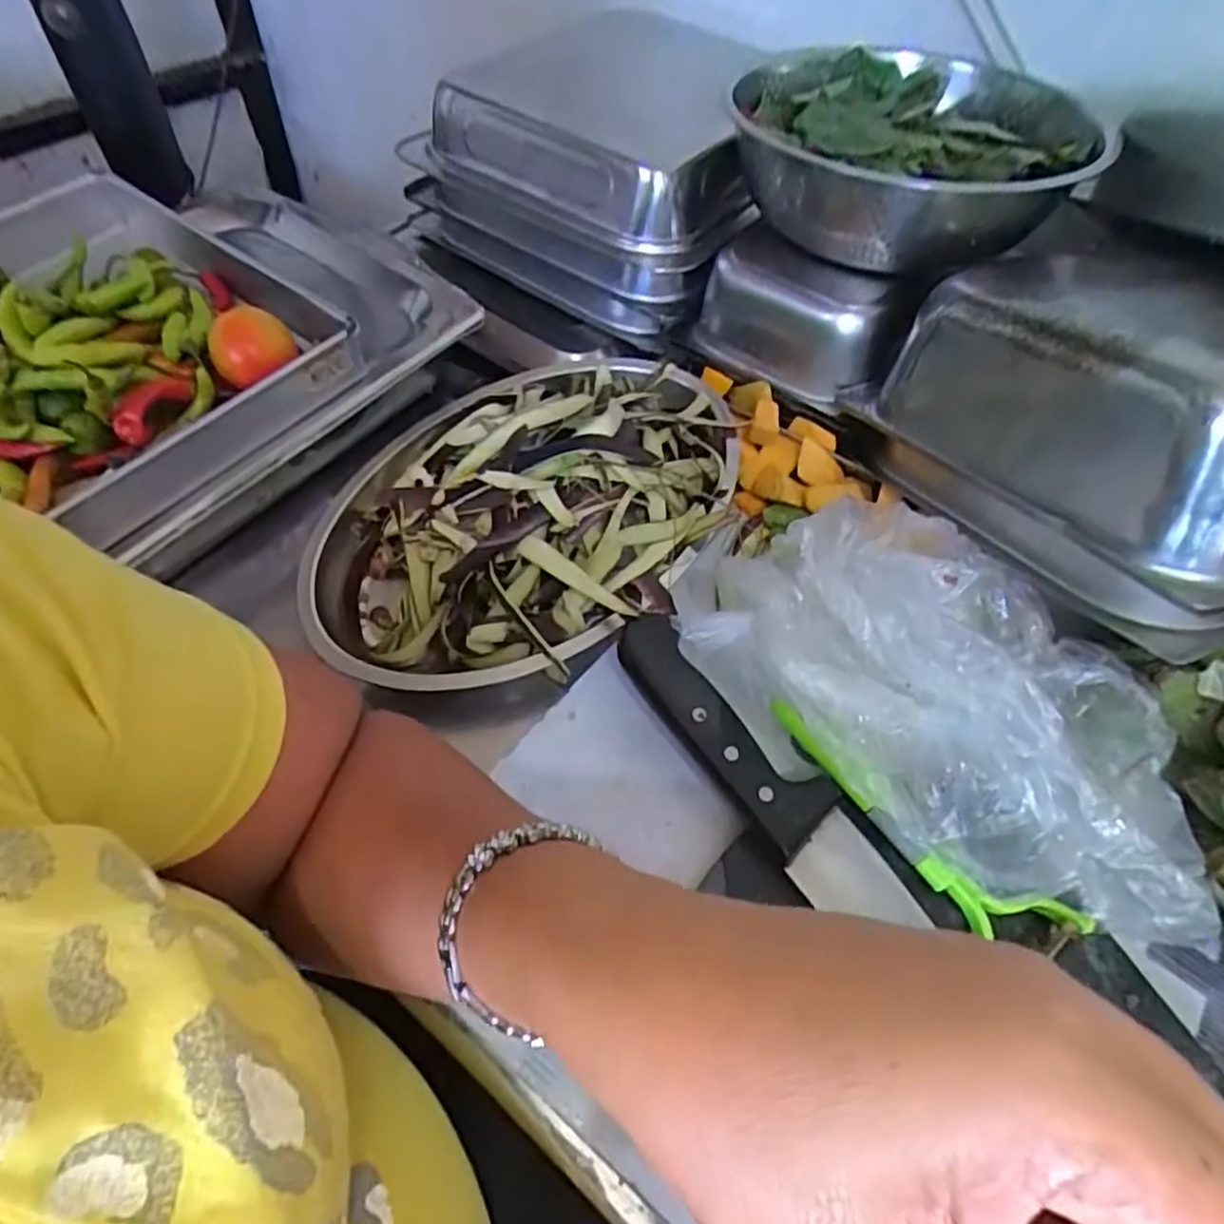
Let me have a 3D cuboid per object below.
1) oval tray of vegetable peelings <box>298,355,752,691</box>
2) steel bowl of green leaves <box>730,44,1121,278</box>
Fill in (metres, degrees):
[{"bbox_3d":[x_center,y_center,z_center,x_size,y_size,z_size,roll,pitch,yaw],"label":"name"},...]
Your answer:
[{"bbox_3d":[-0.039,-0.067,0.439,0.283,0.078,0.173,-36,64,-26],"label":"oval tray of vegetable peelings"},{"bbox_3d":[0.201,-0.330,0.520,0.217,0.074,0.230,2,54,-3],"label":"steel bowl of green leaves"}]

